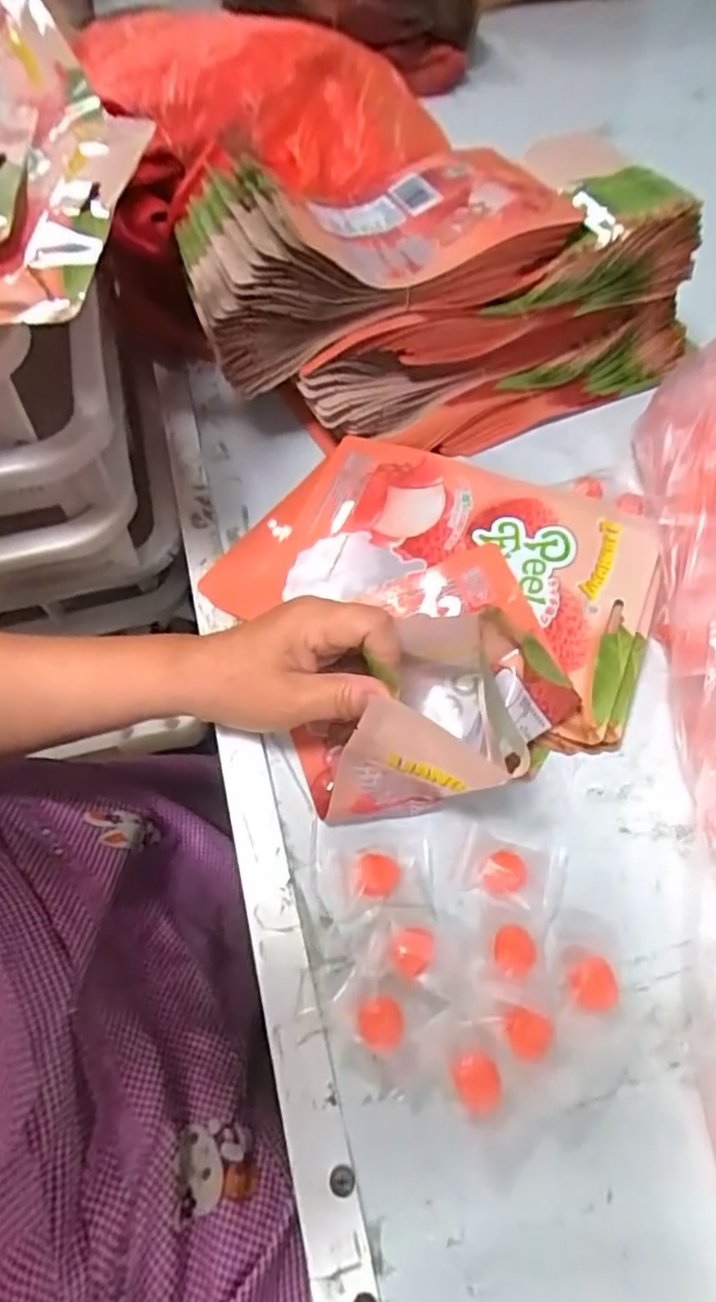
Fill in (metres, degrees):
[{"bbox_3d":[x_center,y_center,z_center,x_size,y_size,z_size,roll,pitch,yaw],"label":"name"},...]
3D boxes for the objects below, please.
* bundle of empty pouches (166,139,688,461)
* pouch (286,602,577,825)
[{"bbox_3d":[0.063,-0.269,0.490,0.363,0.140,0.202,-8,59,-1],"label":"bundle of empty pouches"},{"bbox_3d":[0.038,0.035,0.323,0.140,0.094,0.072,-1,59,3],"label":"pouch"}]

